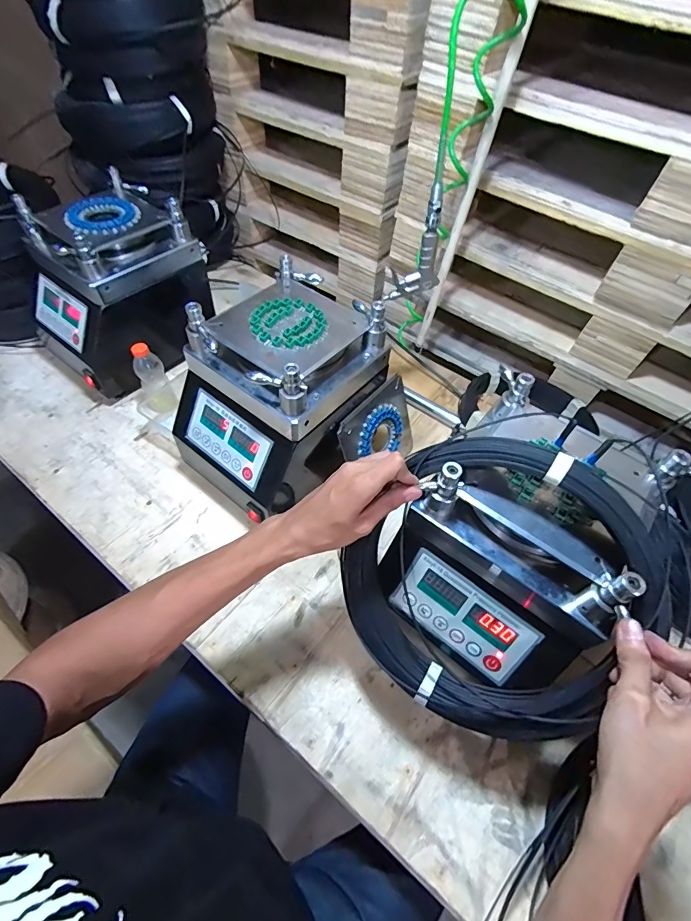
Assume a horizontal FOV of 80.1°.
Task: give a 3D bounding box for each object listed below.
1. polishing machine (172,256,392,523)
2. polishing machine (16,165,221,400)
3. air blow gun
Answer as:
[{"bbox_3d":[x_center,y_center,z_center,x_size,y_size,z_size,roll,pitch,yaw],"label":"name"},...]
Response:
[{"bbox_3d":[-0.101,-0.092,0.649,0.211,0.285,0.277,39,62,22],"label":"polishing machine"},{"bbox_3d":[-0.447,-0.338,0.811,0.250,0.278,0.305,39,62,22],"label":"polishing machine"},{"bbox_3d":[0.117,-0.336,0.652,0.091,0.163,0.024,-17,57,-14],"label":"air blow gun"}]

